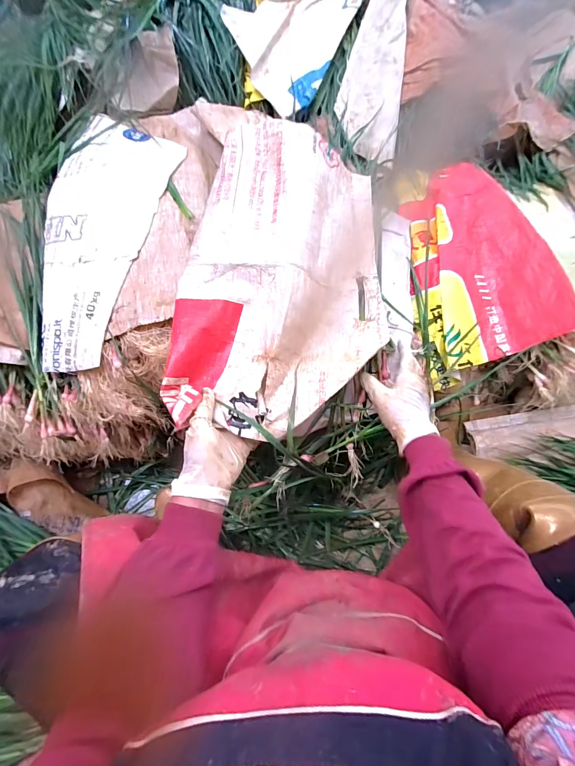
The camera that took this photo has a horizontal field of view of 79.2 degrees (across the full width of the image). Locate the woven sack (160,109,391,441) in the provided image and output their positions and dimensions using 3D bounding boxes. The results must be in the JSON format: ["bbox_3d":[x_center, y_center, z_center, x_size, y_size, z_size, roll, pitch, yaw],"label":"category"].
[{"bbox_3d":[0.007,-0.155,0.493,0.280,0.048,0.459,11,76,-13],"label":"woven sack"}]

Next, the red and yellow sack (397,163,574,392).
[{"bbox_3d":[0.338,-0.227,0.657,0.197,0.126,0.411,-10,70,-4],"label":"red and yellow sack"}]

